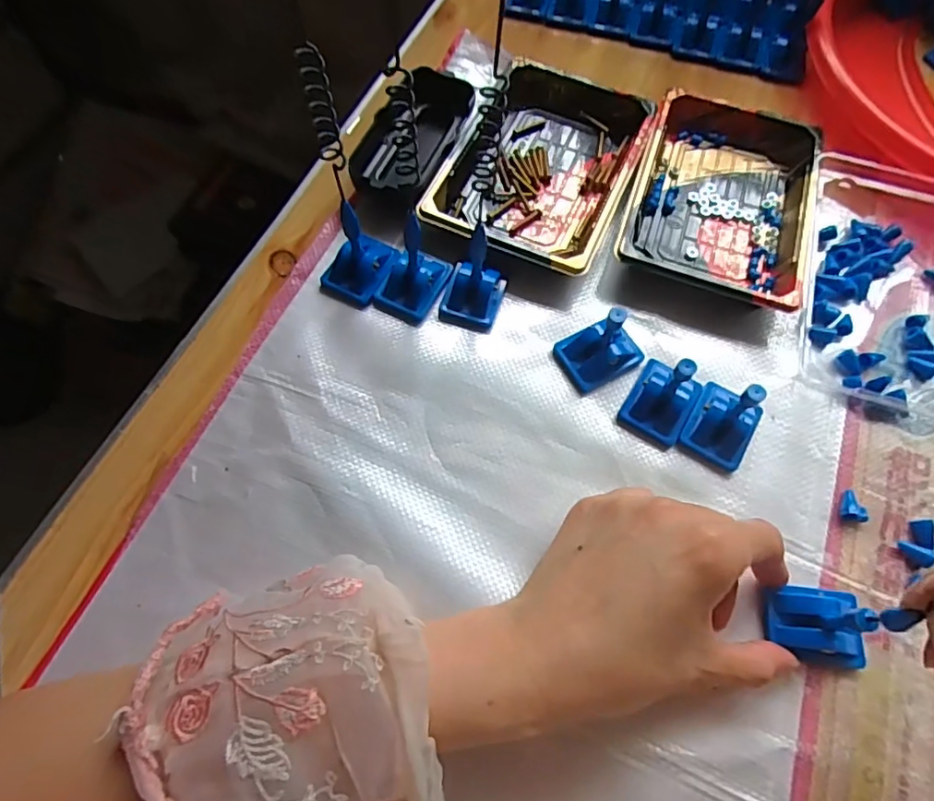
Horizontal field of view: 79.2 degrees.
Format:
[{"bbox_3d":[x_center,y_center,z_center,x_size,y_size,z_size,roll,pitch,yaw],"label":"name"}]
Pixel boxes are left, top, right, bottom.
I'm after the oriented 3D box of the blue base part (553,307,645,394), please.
[{"bbox_3d":[0.077,-0.034,0.314,0.044,0.045,0.034,-28,70,-13],"label":"blue base part"}]

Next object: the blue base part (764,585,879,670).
[{"bbox_3d":[0.169,0.105,0.263,0.049,0.019,0.033,6,66,2],"label":"blue base part"}]

